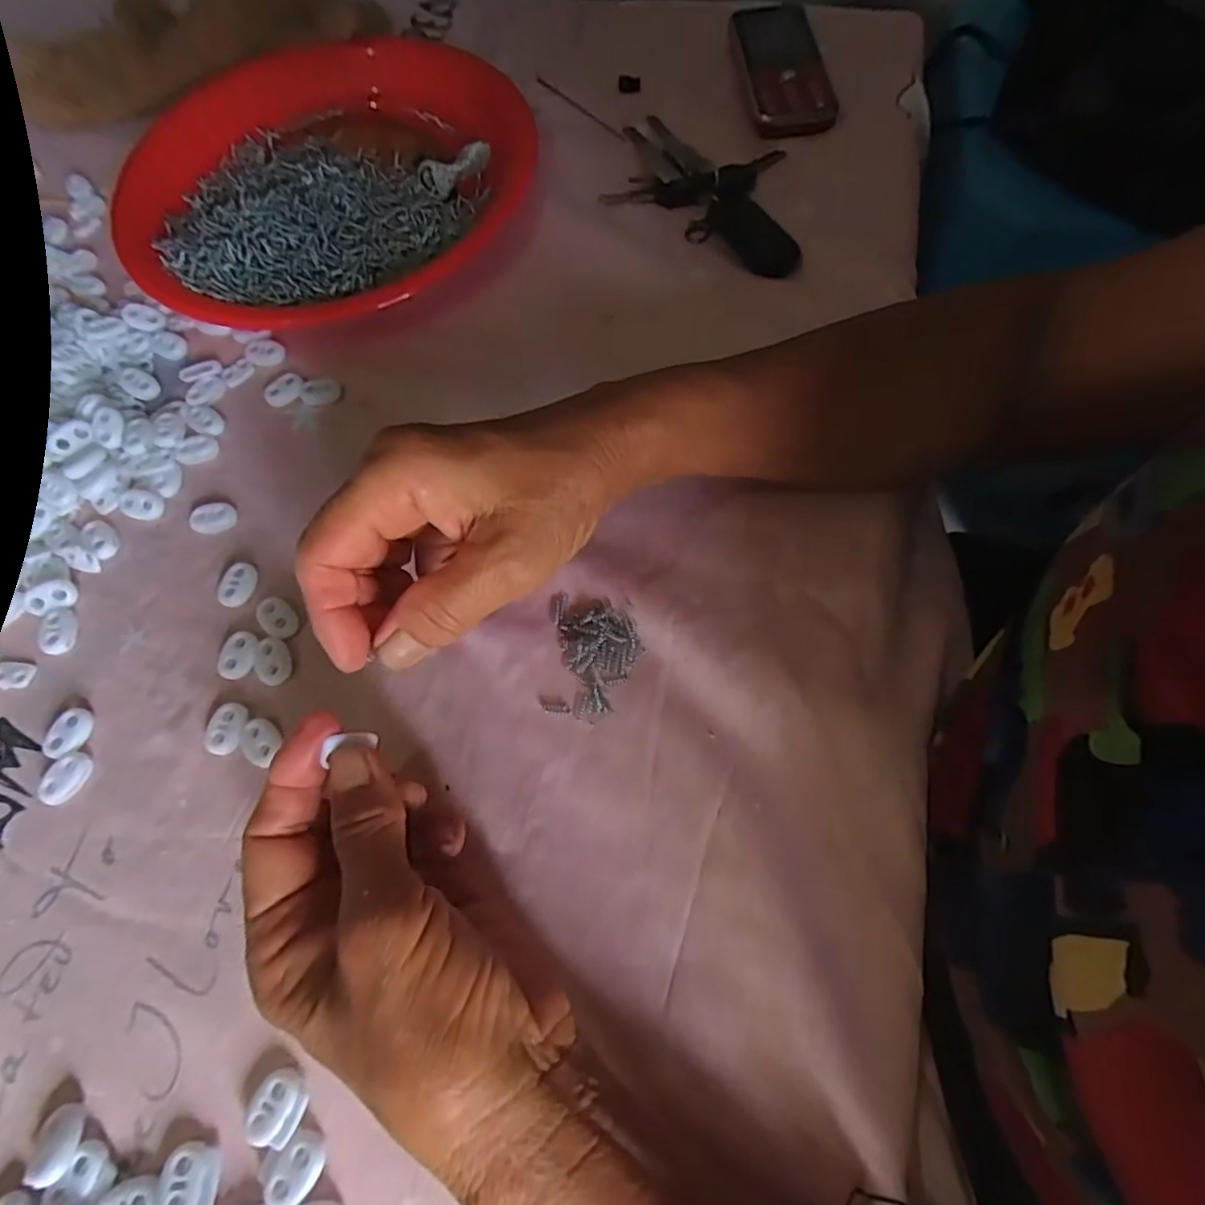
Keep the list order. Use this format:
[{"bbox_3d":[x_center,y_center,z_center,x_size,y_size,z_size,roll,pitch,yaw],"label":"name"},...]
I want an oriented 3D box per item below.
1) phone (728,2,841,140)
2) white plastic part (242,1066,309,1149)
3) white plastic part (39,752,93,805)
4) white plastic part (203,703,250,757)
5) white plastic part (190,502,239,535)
[{"bbox_3d":[0.118,-0.361,0.430,0.053,0.015,0.131,-4,67,1],"label":"phone"},{"bbox_3d":[-0.114,0.177,0.225,0.018,0.005,0.021,17,69,10],"label":"white plastic part"},{"bbox_3d":[-0.231,0.075,0.276,0.014,0.006,0.022,17,69,10],"label":"white plastic part"},{"bbox_3d":[-0.164,0.055,0.281,0.016,0.006,0.022,5,68,5],"label":"white plastic part"},{"bbox_3d":[-0.196,-0.043,0.324,0.022,0.007,0.015,3,68,4],"label":"white plastic part"}]

